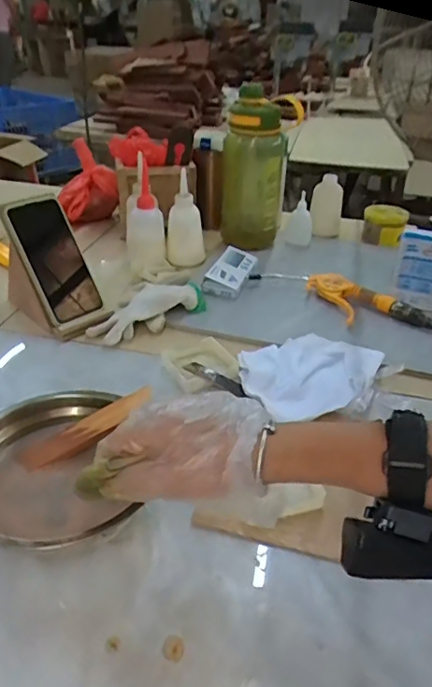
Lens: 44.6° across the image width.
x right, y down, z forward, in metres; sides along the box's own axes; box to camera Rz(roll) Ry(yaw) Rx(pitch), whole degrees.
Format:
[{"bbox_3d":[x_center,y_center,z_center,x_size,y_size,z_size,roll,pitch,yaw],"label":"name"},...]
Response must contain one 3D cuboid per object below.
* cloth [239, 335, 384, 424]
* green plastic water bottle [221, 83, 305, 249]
[{"bbox_3d":[0.116,0.027,0.619,0.170,0.027,0.147,-12,35,-21],"label":"cloth"},{"bbox_3d":[0.073,-0.296,0.909,0.124,0.241,0.085,10,34,12],"label":"green plastic water bottle"}]

